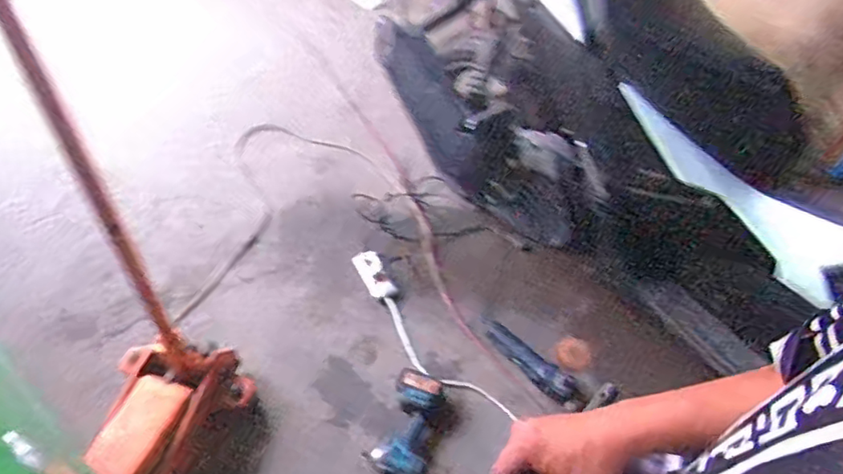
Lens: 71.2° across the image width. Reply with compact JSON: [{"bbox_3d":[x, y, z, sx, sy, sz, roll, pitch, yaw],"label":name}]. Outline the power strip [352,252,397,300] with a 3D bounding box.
[{"bbox_3d":[-0.143,0.112,1.789,0.078,0.061,0.168,-19,55,-17],"label":"power strip"}]

